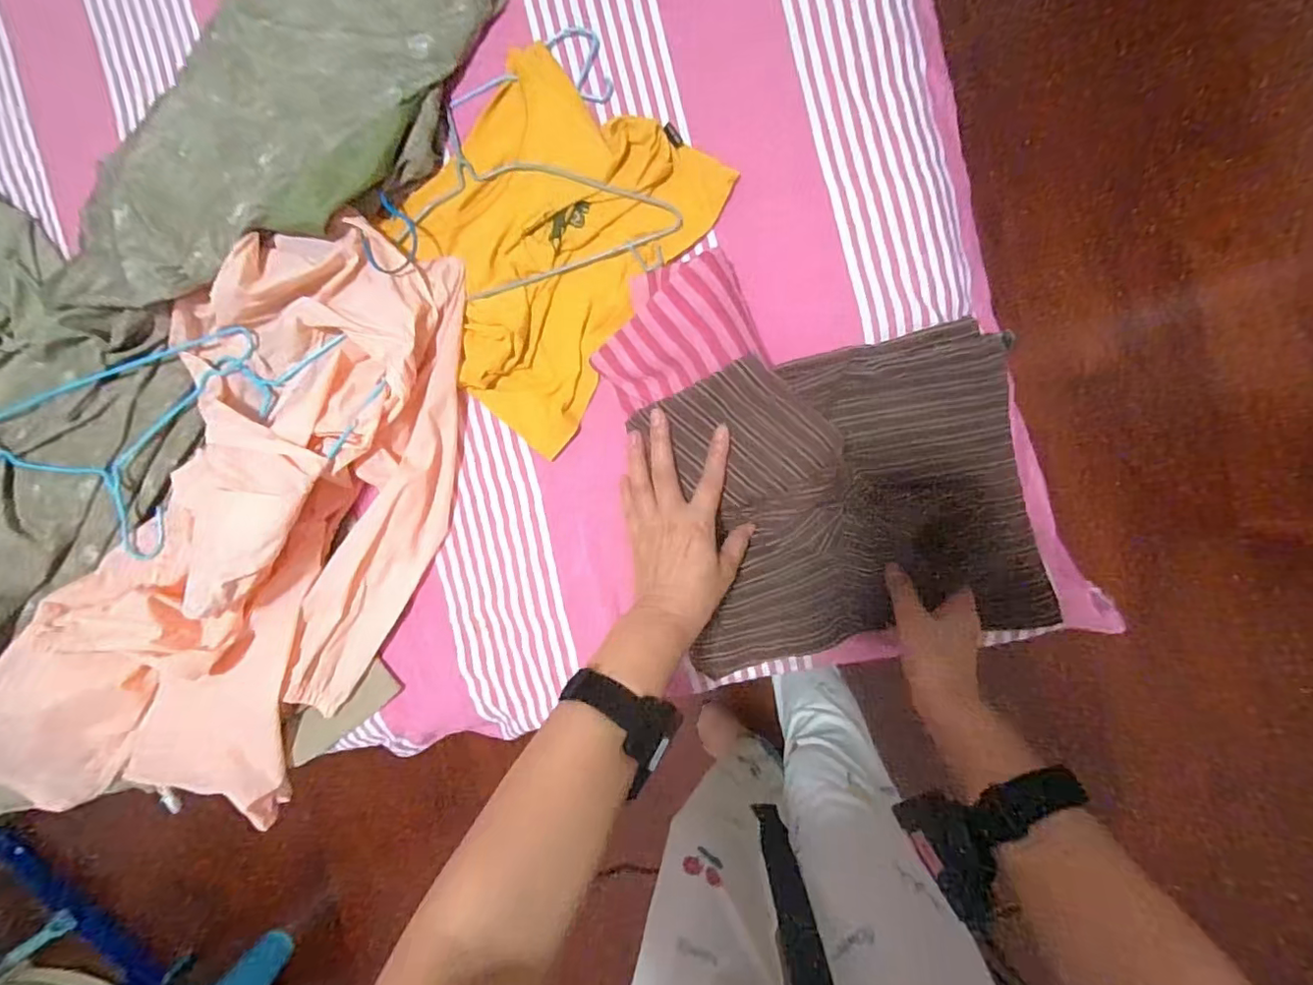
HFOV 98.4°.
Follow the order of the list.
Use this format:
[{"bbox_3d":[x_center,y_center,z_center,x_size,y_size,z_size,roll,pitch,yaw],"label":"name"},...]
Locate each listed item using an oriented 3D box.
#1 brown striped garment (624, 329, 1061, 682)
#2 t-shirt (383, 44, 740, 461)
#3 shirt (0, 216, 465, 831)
[{"bbox_3d":[0.164,0.009,0.461,0.292,0.085,0.249,-14,90,7],"label":"brown striped garment"},{"bbox_3d":[-0.113,-0.229,0.531,0.245,0.023,0.297,36,96,4],"label":"t-shirt"},{"bbox_3d":[-0.424,0.075,0.541,0.327,0.089,0.716,30,95,5],"label":"shirt"}]

